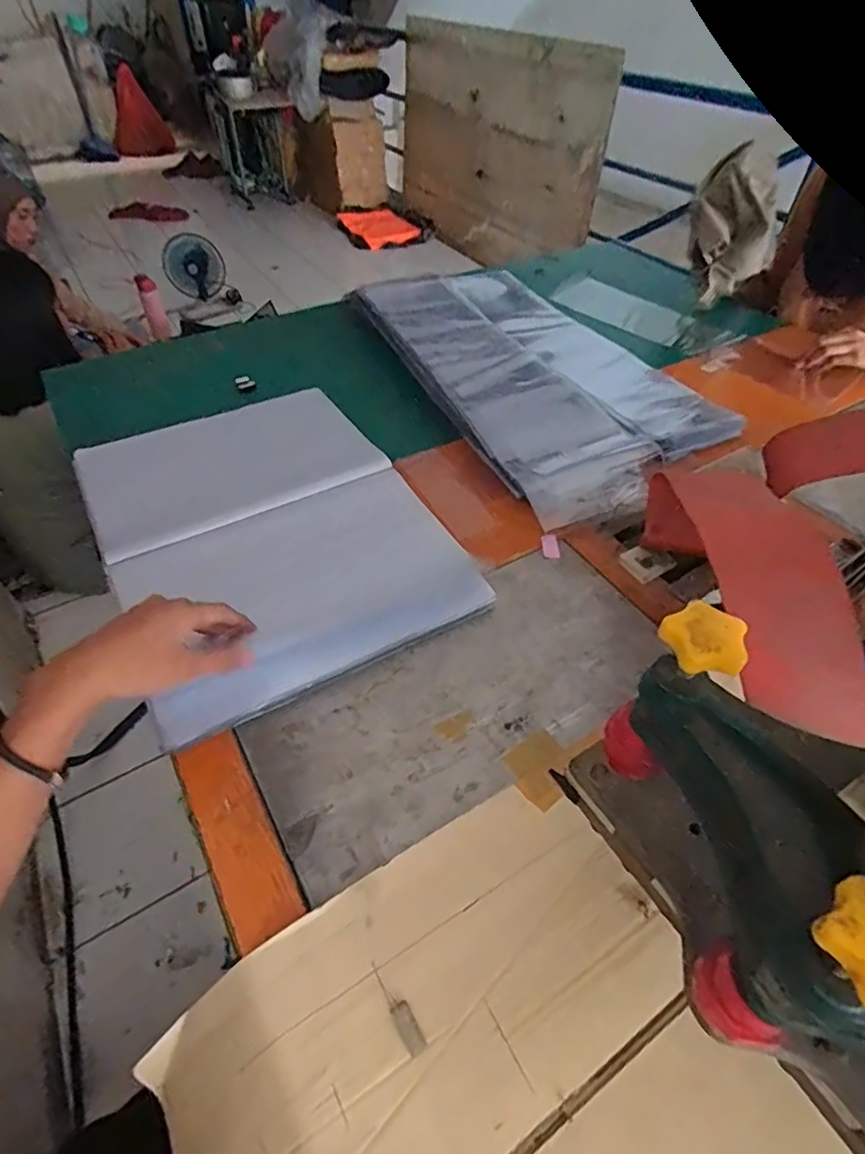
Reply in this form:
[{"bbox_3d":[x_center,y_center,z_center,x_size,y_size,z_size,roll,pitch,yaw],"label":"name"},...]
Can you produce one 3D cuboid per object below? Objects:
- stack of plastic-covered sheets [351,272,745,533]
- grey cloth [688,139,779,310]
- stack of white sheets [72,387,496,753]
[{"bbox_3d":[0.150,-0.319,0.858,0.347,0.051,0.610,-19,51,-17],"label":"stack of plastic-covered sheets"},{"bbox_3d":[0.516,-0.590,0.996,0.147,0.222,0.143,18,50,15],"label":"grey cloth"},{"bbox_3d":[-0.187,-0.057,0.653,0.328,0.045,0.438,-24,52,-20],"label":"stack of white sheets"}]

